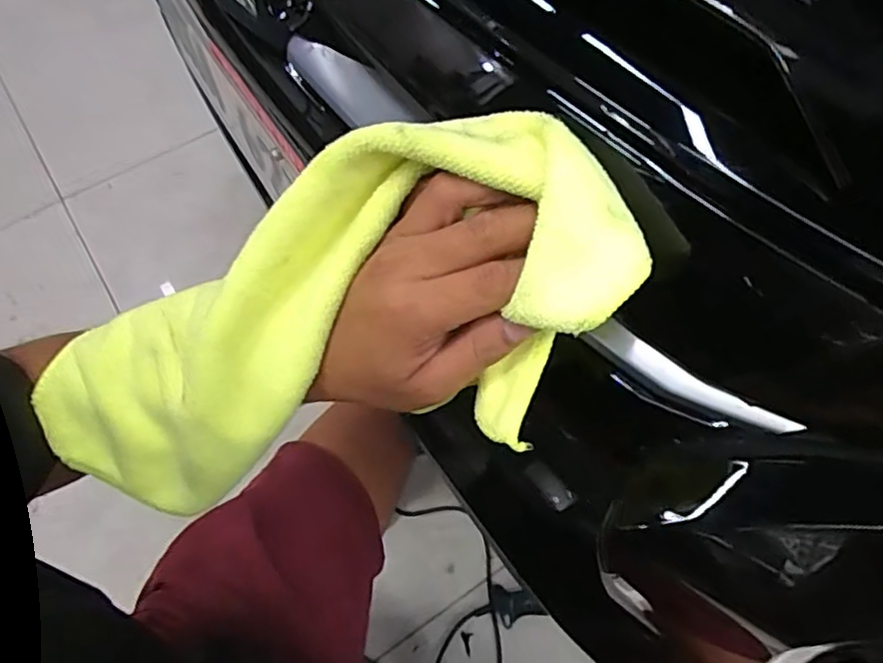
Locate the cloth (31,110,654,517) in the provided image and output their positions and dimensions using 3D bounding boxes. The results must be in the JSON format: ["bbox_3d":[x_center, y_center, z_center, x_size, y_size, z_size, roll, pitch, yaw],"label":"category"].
[{"bbox_3d":[-0.073,0.004,0.316,0.336,0.042,0.142,-15,89,26],"label":"cloth"}]

